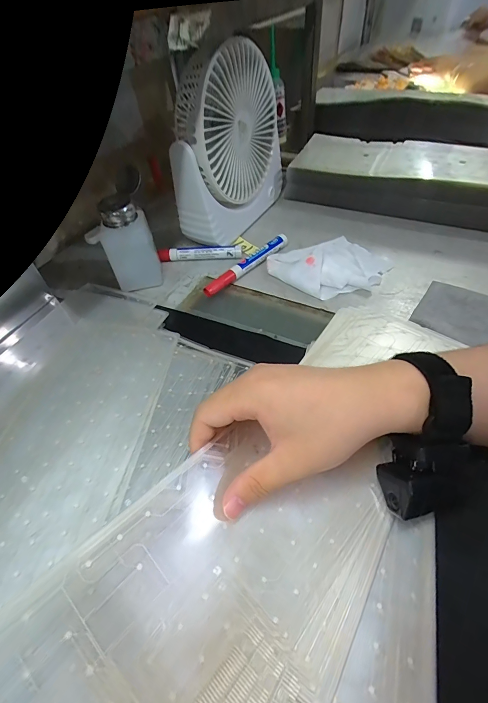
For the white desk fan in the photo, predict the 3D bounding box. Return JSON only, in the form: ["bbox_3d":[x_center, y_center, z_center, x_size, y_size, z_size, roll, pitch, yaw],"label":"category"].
[{"bbox_3d":[-0.018,-0.264,0.443,0.067,0.198,0.191,20,54,21],"label":"white desk fan"}]

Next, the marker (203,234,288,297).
[{"bbox_3d":[0.005,-0.110,0.422,0.139,0.018,0.017,-36,55,-24],"label":"marker"}]

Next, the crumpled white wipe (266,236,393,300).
[{"bbox_3d":[0.106,-0.111,0.410,0.112,0.022,0.121,-38,56,-25],"label":"crumpled white wipe"}]

